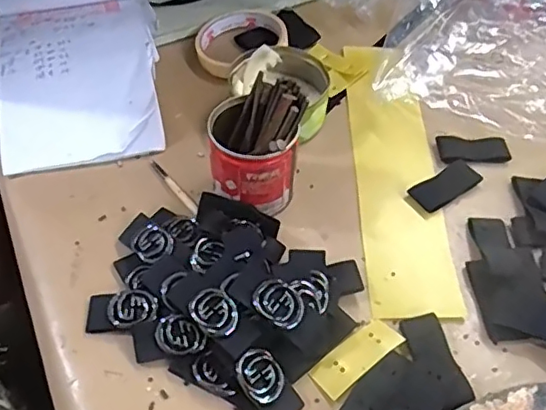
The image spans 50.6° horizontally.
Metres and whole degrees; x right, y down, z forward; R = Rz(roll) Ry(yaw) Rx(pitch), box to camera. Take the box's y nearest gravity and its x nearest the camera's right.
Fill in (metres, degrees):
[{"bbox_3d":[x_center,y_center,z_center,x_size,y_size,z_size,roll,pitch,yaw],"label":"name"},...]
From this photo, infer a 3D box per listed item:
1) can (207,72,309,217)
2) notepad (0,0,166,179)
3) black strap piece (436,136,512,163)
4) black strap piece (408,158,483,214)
[{"bbox_3d":[-0.013,-0.039,0.422,0.064,0.083,0.064,2,53,-2],"label":"can"},{"bbox_3d":[-0.179,-0.137,0.522,0.143,0.026,0.240,-11,54,-12],"label":"notepad"},{"bbox_3d":[0.169,-0.048,0.484,0.059,0.004,0.030,0,53,-3],"label":"black strap piece"},{"bbox_3d":[0.139,-0.017,0.462,0.061,0.004,0.027,-29,59,-23],"label":"black strap piece"}]

